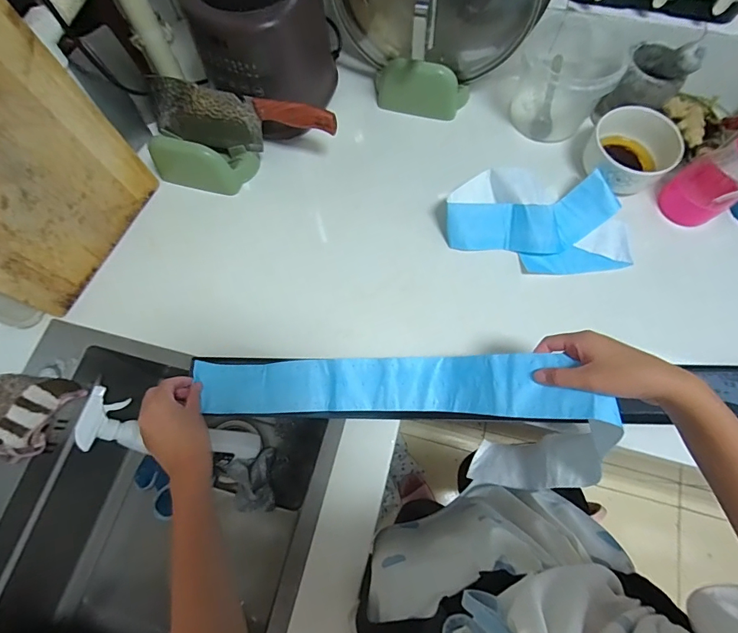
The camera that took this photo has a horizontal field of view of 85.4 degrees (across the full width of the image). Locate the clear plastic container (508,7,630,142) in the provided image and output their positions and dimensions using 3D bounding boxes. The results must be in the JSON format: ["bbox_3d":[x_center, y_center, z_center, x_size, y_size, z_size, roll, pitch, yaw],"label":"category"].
[{"bbox_3d":[0.310,-0.381,0.643,0.142,0.124,0.133,0,71,1],"label":"clear plastic container"}]

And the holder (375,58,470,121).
[{"bbox_3d":[0.090,-0.389,0.668,0.163,0.082,0.065,10,72,5],"label":"holder"}]

